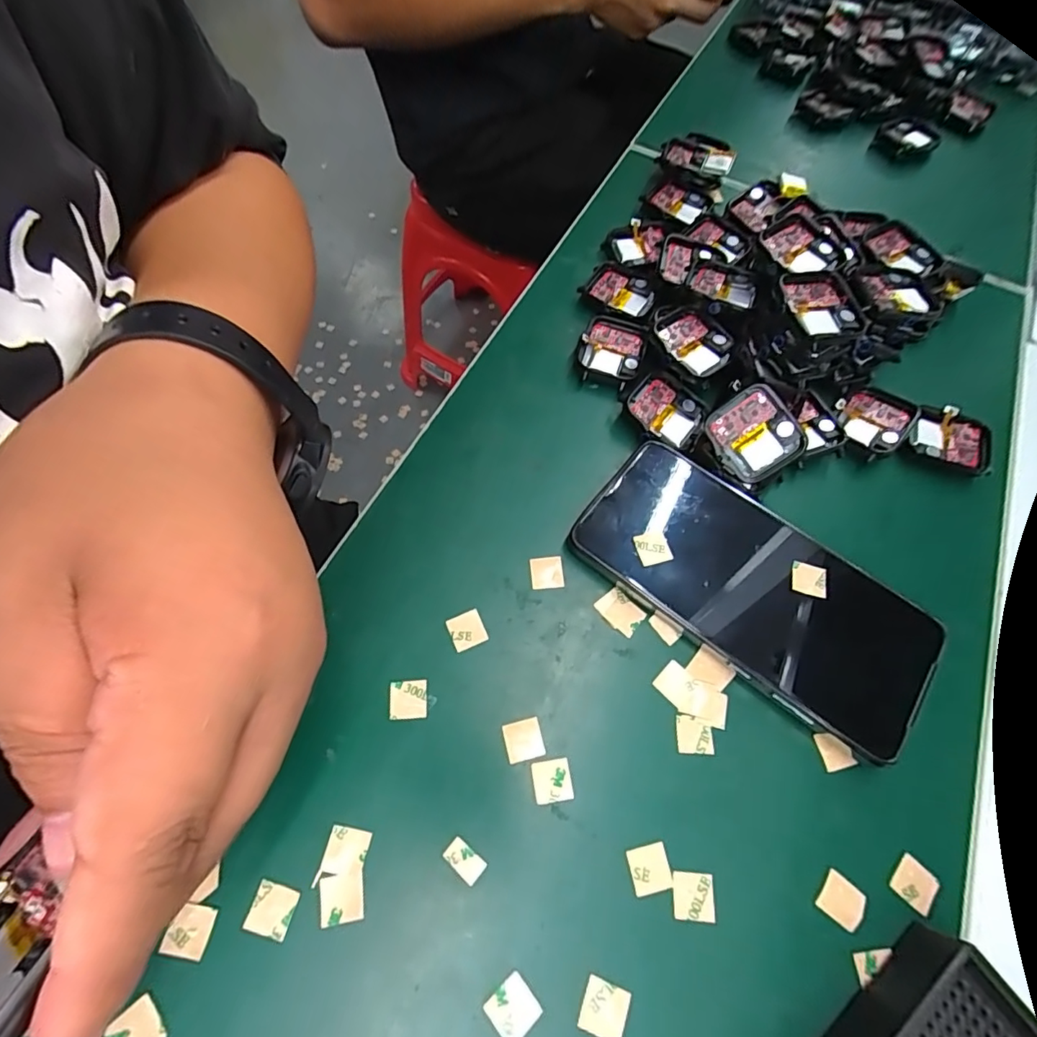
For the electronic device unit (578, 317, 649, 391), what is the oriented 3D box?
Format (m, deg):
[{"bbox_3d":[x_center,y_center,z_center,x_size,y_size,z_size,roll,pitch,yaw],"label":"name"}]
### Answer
[{"bbox_3d":[0.054,-0.097,0.305,0.036,0.010,0.045,19,66,6],"label":"electronic device unit"}]

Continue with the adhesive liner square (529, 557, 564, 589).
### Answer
[{"bbox_3d":[0.014,0.026,0.250,0.015,0.004,0.015,-4,65,-5],"label":"adhesive liner square"}]

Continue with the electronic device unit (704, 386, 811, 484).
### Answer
[{"bbox_3d":[0.118,-0.042,0.262,0.038,0.006,0.042,-41,88,21],"label":"electronic device unit"}]

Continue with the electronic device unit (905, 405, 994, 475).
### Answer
[{"bbox_3d":[0.239,-0.045,0.291,0.042,0.009,0.036,30,67,10],"label":"electronic device unit"}]

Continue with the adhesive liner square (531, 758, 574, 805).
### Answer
[{"bbox_3d":[0.014,0.108,0.214,0.016,0.004,0.016,-6,67,-7],"label":"adhesive liner square"}]

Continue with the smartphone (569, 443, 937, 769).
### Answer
[{"bbox_3d":[0.108,0.031,0.247,0.159,0.014,0.077,36,68,13],"label":"smartphone"}]

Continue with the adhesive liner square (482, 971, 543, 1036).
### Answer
[{"bbox_3d":[-0.002,0.171,0.182,0.015,0.004,0.016,-37,73,-20],"label":"adhesive liner square"}]

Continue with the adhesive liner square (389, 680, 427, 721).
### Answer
[{"bbox_3d":[-0.047,0.078,0.223,0.015,0.004,0.015,-2,67,-6],"label":"adhesive liner square"}]

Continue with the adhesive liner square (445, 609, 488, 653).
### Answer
[{"bbox_3d":[-0.024,0.051,0.238,0.015,0.004,0.015,-21,73,-12],"label":"adhesive liner square"}]

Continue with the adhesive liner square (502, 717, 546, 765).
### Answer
[{"bbox_3d":[0.002,0.093,0.219,0.016,0.004,0.015,-12,71,-9],"label":"adhesive liner square"}]

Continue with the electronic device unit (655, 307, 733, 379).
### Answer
[{"bbox_3d":[0.097,-0.098,0.286,0.031,0.006,0.040,-37,82,-7],"label":"electronic device unit"}]

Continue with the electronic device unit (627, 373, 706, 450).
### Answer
[{"bbox_3d":[0.080,-0.060,0.282,0.040,0.008,0.033,28,67,10],"label":"electronic device unit"}]

